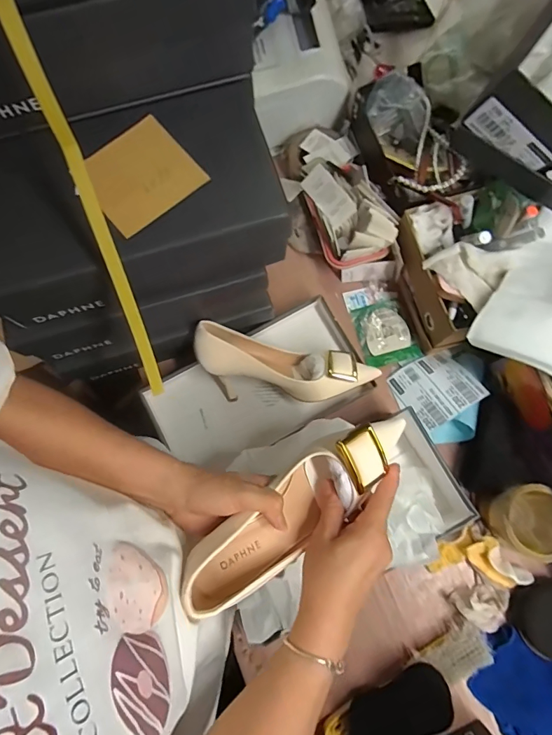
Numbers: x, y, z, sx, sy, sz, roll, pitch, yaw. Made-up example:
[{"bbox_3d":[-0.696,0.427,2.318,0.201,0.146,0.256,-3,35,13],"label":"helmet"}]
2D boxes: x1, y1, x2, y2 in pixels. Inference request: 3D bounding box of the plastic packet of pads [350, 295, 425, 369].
[{"bbox_3d":[0.169,-0.053,0.652,0.081,0.014,0.102,-16,77,-3],"label":"plastic packet of pads"}]

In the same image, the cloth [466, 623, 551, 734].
[{"bbox_3d":[0.345,0.422,0.531,0.170,0.030,0.111,28,79,7],"label":"cloth"}]

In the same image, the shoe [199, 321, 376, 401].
[{"bbox_3d":[0.013,0.004,0.583,0.236,0.097,0.077,9,77,3],"label":"shoe"}]

